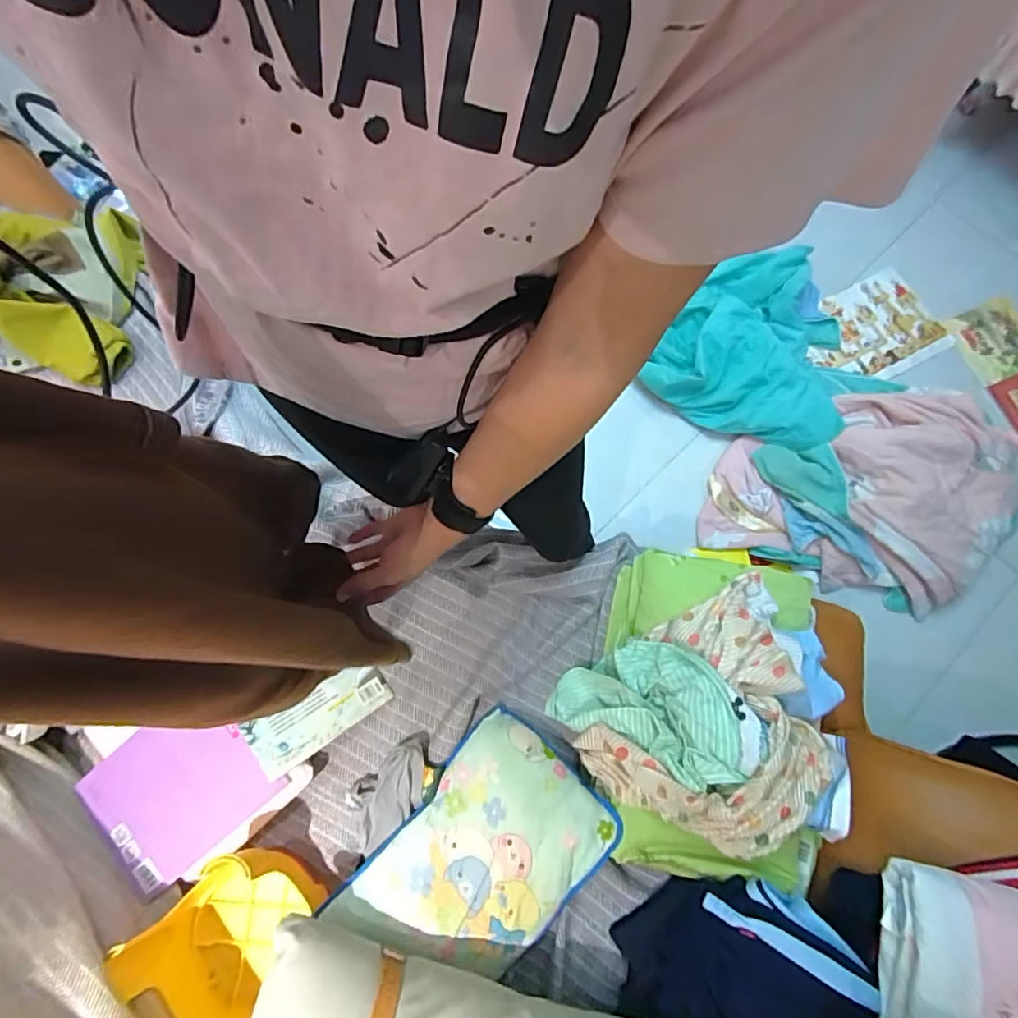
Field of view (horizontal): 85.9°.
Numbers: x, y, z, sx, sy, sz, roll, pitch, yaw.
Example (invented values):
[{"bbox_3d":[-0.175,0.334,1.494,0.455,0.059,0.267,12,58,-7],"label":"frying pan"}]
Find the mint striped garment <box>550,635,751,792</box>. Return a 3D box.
[{"bbox_3d":[0.207,0.289,0.826,0.234,0.171,0.162,25,75,5],"label":"mint striped garment"}]

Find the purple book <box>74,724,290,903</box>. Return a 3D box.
[{"bbox_3d":[-0.508,0.422,0.832,0.279,0.018,0.210,-41,83,1],"label":"purple book"}]

